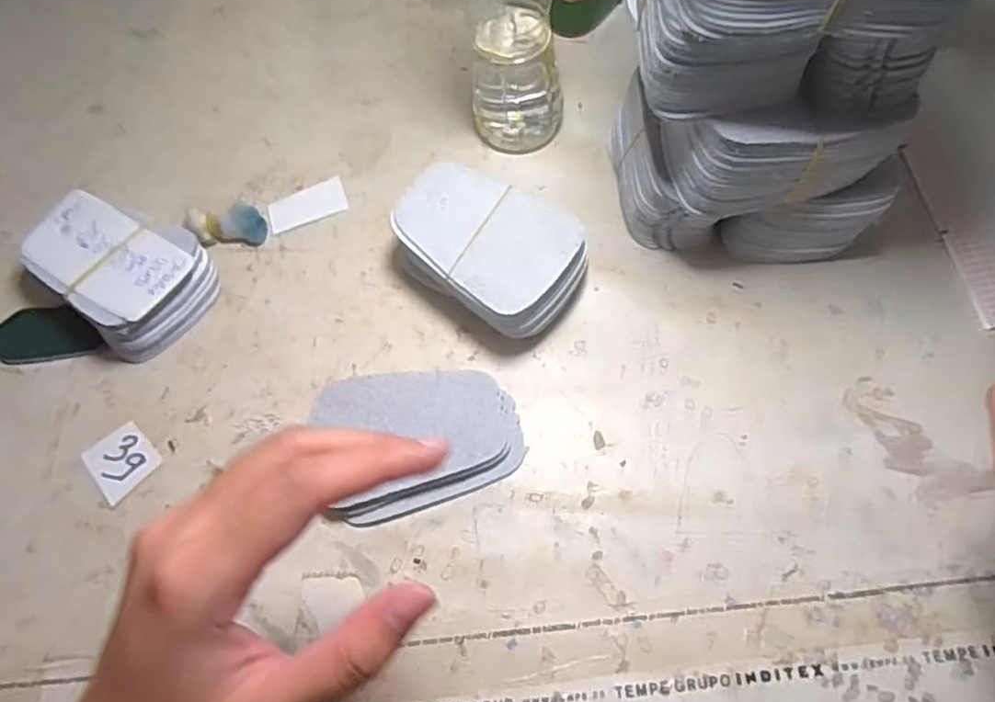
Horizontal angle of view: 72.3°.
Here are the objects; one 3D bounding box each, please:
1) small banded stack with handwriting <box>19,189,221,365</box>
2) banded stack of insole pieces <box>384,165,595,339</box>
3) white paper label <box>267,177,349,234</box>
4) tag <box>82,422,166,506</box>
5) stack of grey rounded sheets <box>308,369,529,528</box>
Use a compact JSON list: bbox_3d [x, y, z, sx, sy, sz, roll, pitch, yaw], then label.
[{"bbox_3d":[-0.226,-0.050,0.411,0.101,0.039,0.073,33,70,18],"label":"small banded stack with handwriting"},{"bbox_3d":[-0.008,-0.052,0.395,0.110,0.047,0.082,24,67,14],"label":"banded stack of insole pieces"},{"bbox_3d":[-0.126,-0.096,0.449,0.051,0.004,0.026,-22,69,-13],"label":"white paper label"},{"bbox_3d":[-0.208,0.060,0.376,0.036,0.004,0.033,41,67,18],"label":"tag"},{"bbox_3d":[-0.042,0.043,0.368,0.102,0.014,0.076,-18,64,-6],"label":"stack of grey rounded sheets"}]

